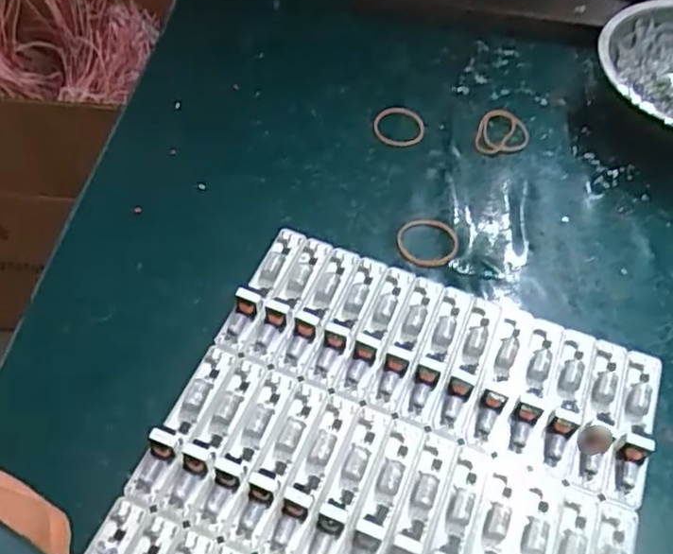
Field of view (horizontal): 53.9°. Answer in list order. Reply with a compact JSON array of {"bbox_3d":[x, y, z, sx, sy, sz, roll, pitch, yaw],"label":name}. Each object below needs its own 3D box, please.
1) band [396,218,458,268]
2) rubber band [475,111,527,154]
[{"bbox_3d":[0.047,-0.018,0.344,0.031,0.004,0.031,1,54,-1],"label":"band"},{"bbox_3d":[0.100,-0.086,0.394,0.030,0.004,0.039,19,56,11],"label":"rubber band"}]

